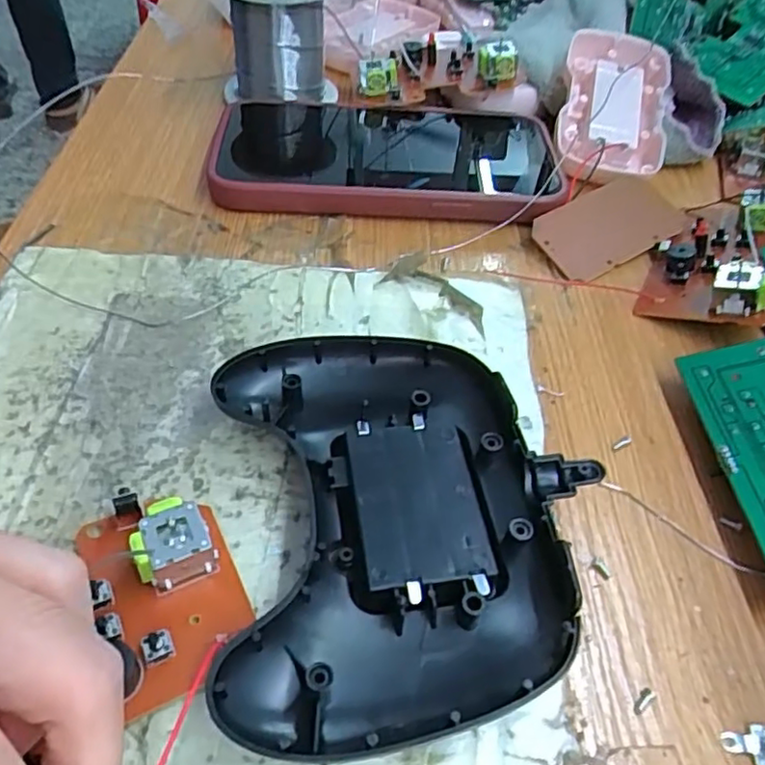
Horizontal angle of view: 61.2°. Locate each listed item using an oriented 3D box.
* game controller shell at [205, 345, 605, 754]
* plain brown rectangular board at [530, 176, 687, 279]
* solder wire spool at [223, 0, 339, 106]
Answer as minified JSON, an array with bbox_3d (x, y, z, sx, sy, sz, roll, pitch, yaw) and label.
[{"bbox_3d":[0.005,0.036,0.187,0.098,0.020,0.121,-3,49,-10],"label":"game controller shell"},{"bbox_3d":[0.107,-0.073,0.298,0.079,0.006,0.037,-27,72,-21],"label":"plain brown rectangular board"},{"bbox_3d":[-0.057,-0.185,0.348,0.061,0.069,0.061,-1,49,-8],"label":"solder wire spool"}]

